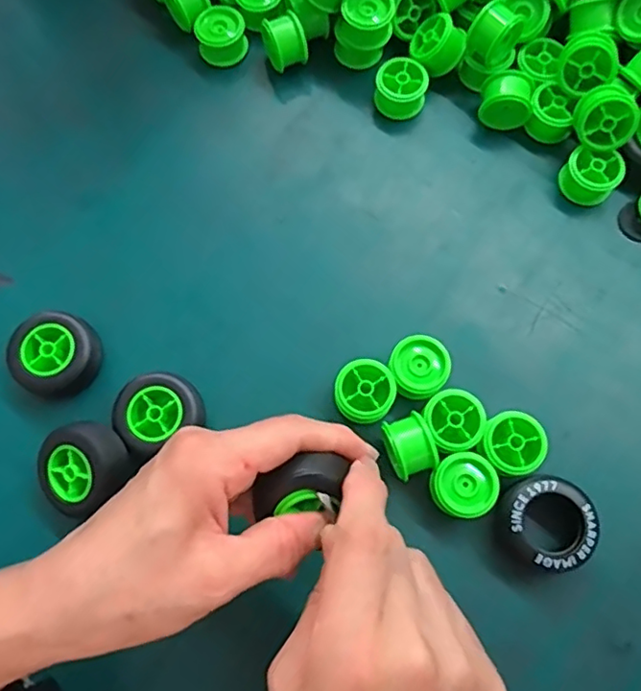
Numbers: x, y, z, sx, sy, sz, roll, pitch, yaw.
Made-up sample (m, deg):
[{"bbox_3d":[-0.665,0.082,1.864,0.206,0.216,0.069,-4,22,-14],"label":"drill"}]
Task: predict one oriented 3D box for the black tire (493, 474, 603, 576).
[{"bbox_3d":[0.122,0.097,0.316,0.049,0.021,0.049,0,74,2],"label":"black tire"}]

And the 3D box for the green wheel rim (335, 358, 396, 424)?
[{"bbox_3d":[0.026,0.028,0.341,0.033,0.026,0.035,0,74,2],"label":"green wheel rim"}]

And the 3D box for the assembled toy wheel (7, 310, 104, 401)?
[{"bbox_3d":[-0.155,0.007,0.346,0.049,0.024,0.048,0,74,2],"label":"assembled toy wheel"}]

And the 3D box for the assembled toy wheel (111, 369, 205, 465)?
[{"bbox_3d":[-0.092,0.038,0.336,0.045,0.025,0.042,0,74,2],"label":"assembled toy wheel"}]

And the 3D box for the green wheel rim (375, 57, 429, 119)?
[{"bbox_3d":[0.054,-0.171,0.394,0.033,0.025,0.031,0,74,2],"label":"green wheel rim"}]

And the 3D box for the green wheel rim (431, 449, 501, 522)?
[{"bbox_3d":[0.078,0.078,0.324,0.033,0.021,0.034,0,74,2],"label":"green wheel rim"}]

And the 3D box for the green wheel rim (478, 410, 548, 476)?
[{"bbox_3d":[0.106,0.055,0.328,0.033,0.021,0.033,0,74,2],"label":"green wheel rim"}]

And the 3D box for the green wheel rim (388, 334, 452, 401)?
[{"bbox_3d":[0.056,0.014,0.342,0.033,0.023,0.035,0,74,2],"label":"green wheel rim"}]

